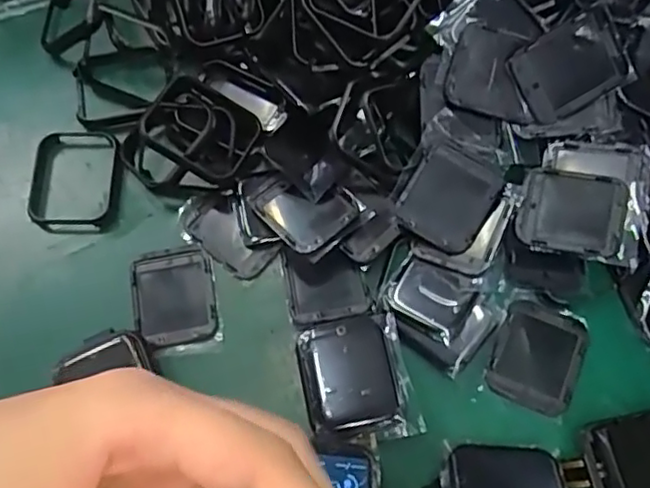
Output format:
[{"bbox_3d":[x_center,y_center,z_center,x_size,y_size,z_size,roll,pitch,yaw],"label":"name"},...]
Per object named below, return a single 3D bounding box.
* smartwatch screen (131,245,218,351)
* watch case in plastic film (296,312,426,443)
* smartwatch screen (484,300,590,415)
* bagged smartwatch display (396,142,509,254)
[{"bbox_3d":[-0.063,0.022,0.261,0.033,0.004,0.040,-9,72,-2],"label":"smartwatch screen"},{"bbox_3d":[0.012,0.052,0.242,0.039,0.017,0.047,-13,72,-4],"label":"watch case in plastic film"},{"bbox_3d":[0.084,0.044,0.250,0.034,0.004,0.039,22,73,7],"label":"smartwatch screen"},{"bbox_3d":[0.050,-0.018,0.254,0.035,0.006,0.038,28,74,9],"label":"bagged smartwatch display"}]

